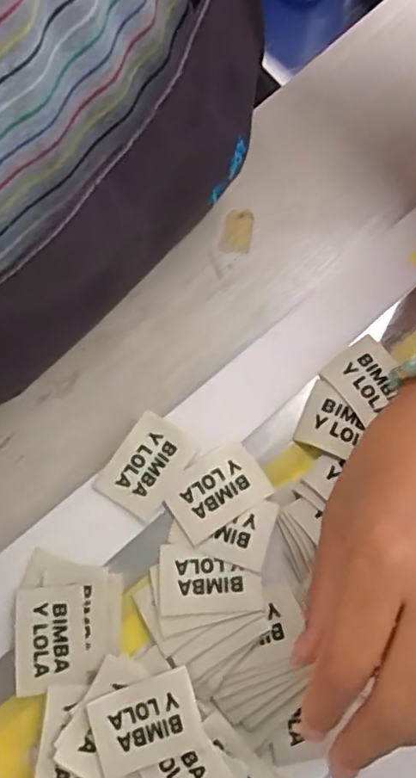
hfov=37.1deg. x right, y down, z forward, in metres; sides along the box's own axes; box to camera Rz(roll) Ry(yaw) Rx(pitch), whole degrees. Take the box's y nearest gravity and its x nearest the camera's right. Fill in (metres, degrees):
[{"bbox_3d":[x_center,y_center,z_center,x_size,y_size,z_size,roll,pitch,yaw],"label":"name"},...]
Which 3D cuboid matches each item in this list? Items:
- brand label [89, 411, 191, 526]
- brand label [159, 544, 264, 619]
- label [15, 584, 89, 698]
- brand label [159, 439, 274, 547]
[{"bbox_3d":[-0.032,0.039,0.315,0.034,0.004,0.047,34,82,12],"label":"brand label"},{"bbox_3d":[0.000,0.090,0.295,0.048,0.004,0.033,-7,67,10],"label":"brand label"},{"bbox_3d":[-0.076,0.119,0.298,0.033,0.007,0.046,-6,79,0],"label":"label"},{"bbox_3d":[0.004,0.050,0.308,0.048,0.004,0.034,-33,72,-5],"label":"brand label"}]

